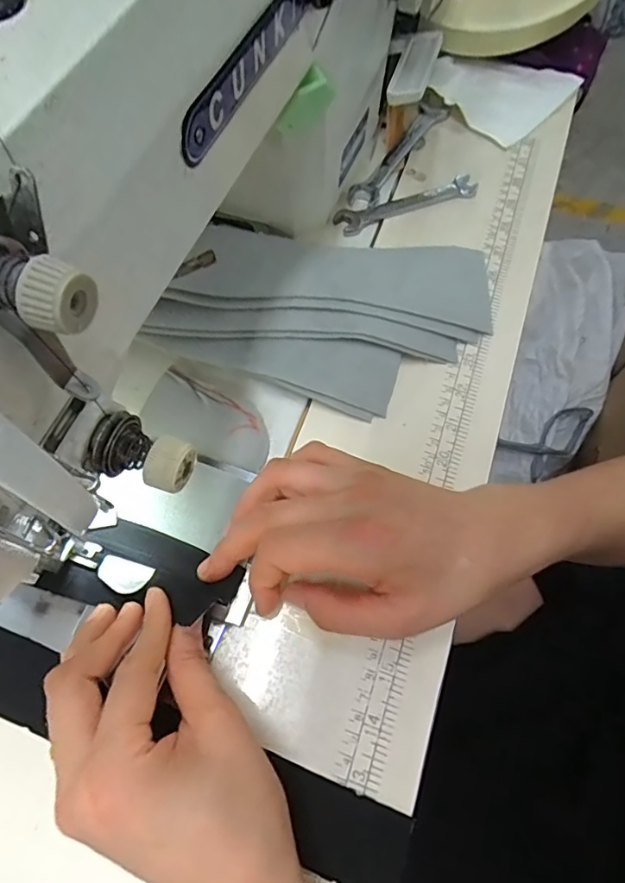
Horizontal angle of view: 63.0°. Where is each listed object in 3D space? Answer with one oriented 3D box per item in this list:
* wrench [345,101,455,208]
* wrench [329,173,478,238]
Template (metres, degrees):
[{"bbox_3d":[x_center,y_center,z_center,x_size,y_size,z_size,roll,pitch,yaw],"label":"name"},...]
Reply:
[{"bbox_3d":[0.072,-0.241,0.422,0.027,0.009,0.130,31,69,11],"label":"wrench"},{"bbox_3d":[0.074,-0.186,0.397,0.115,0.006,0.022,-21,69,-10],"label":"wrench"}]

